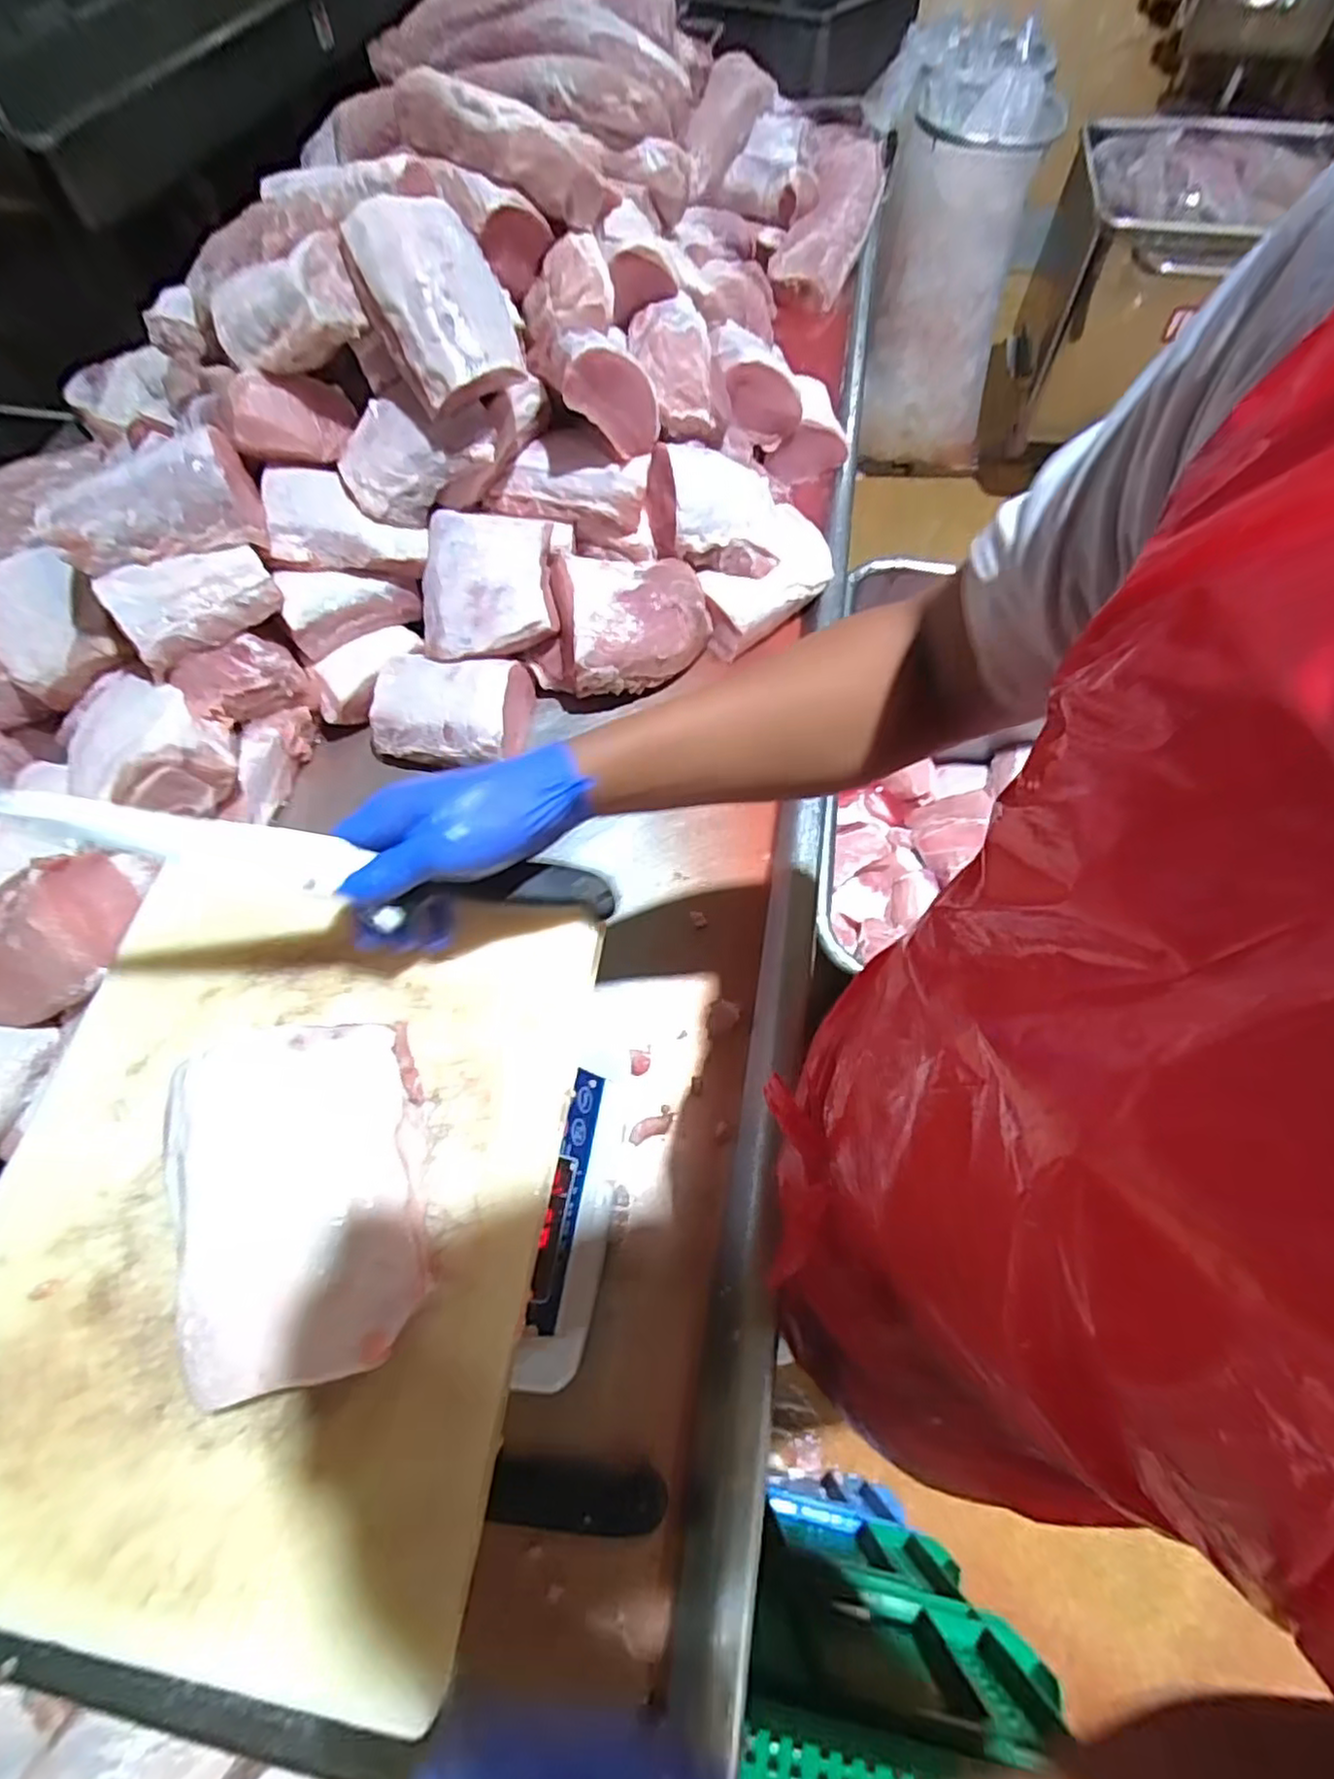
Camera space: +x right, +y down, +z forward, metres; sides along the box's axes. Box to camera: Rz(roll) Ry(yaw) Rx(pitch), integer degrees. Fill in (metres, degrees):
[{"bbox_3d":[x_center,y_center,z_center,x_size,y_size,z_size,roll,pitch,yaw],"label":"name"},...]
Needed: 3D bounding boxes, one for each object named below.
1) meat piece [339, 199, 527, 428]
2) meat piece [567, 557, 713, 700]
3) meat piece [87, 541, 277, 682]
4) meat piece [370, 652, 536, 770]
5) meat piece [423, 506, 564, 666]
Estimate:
[{"bbox_3d":[-0.212,-0.546,0.650,0.112,0.079,0.169,-40,104,-43],"label":"meat piece"},{"bbox_3d":[-0.028,-0.291,0.743,0.147,0.087,0.135,-4,62,0],"label":"meat piece"},{"bbox_3d":[-0.443,-0.271,0.651,0.138,0.053,0.073,-28,65,-12],"label":"meat piece"},{"bbox_3d":[-0.230,-0.186,0.735,0.157,0.069,0.111,3,63,4],"label":"meat piece"},{"bbox_3d":[-0.190,-0.316,0.741,0.139,0.070,0.147,-9,87,4],"label":"meat piece"}]

